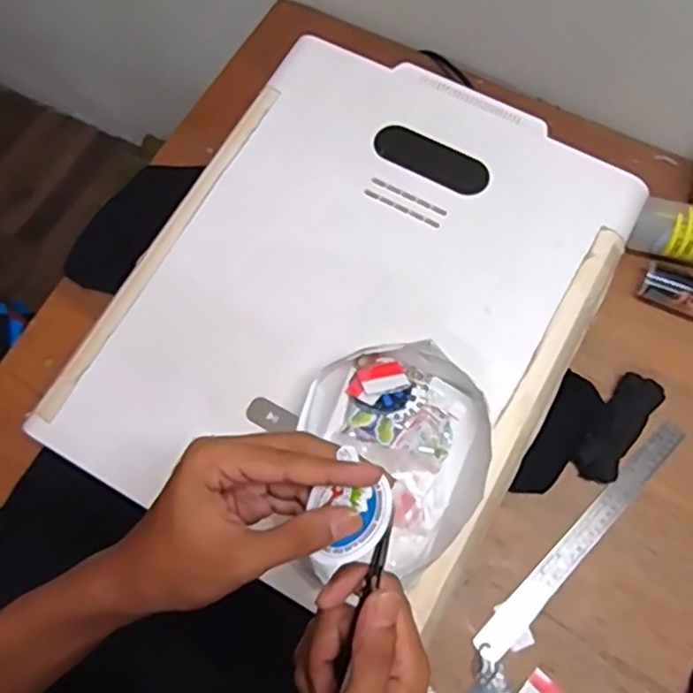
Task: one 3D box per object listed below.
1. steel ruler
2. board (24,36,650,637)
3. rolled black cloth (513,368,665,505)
[{"bbox_3d":[0.255,0.202,0.705,0.320,0.006,0.032,-43,65,-13],"label":"steel ruler"},{"bbox_3d":[0.008,-0.045,0.628,0.403,0.031,0.503,27,77,11],"label":"board"},{"bbox_3d":[0.300,0.089,0.728,0.052,0.029,0.132,37,77,13],"label":"rolled black cloth"}]

